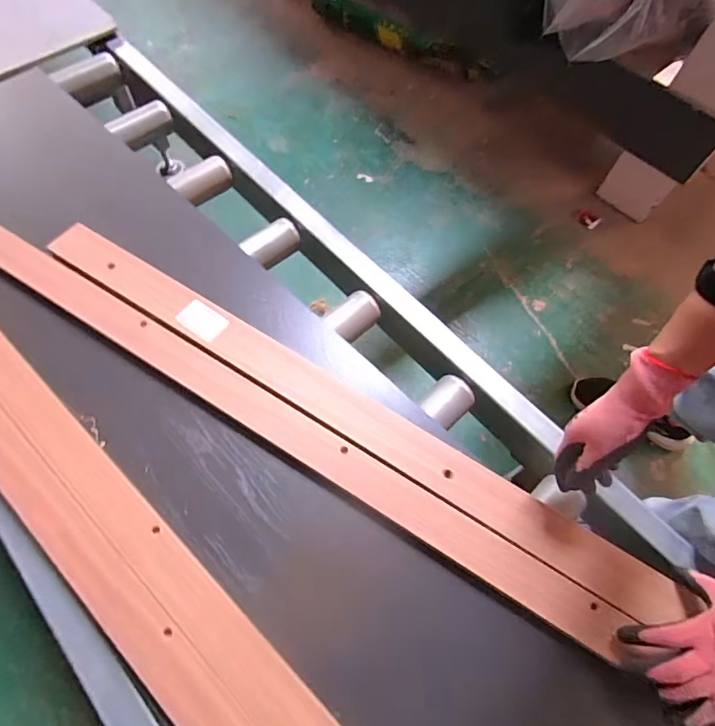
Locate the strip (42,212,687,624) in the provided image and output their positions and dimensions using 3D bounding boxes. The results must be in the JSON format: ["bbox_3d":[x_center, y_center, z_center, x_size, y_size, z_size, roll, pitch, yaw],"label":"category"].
[{"bbox_3d":[-0.039,0.041,0.570,0.888,0.013,0.064,31,65,11],"label":"strip"}]

